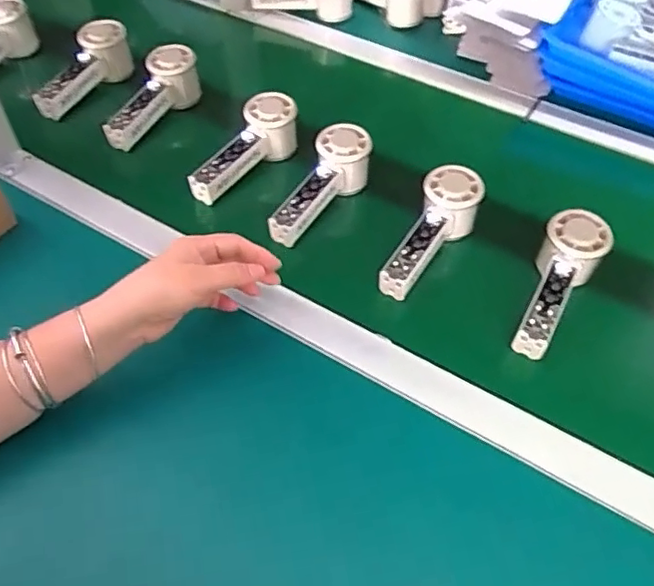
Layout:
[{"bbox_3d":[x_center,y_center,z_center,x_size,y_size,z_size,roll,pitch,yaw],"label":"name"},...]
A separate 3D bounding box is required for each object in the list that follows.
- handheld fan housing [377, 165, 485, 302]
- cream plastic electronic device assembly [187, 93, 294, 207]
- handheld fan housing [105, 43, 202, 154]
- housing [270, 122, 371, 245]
[{"bbox_3d":[0.101,-0.058,0.605,0.057,0.050,0.155,29,71,20],"label":"handheld fan housing"},{"bbox_3d":[-0.092,-0.158,0.685,0.053,0.061,0.156,35,74,24],"label":"cream plastic electronic device assembly"},{"bbox_3d":[-0.211,-0.232,0.741,0.051,0.066,0.153,28,74,20],"label":"handheld fan housing"},{"bbox_3d":[-0.007,-0.110,0.648,0.053,0.061,0.153,30,72,21],"label":"housing"}]

